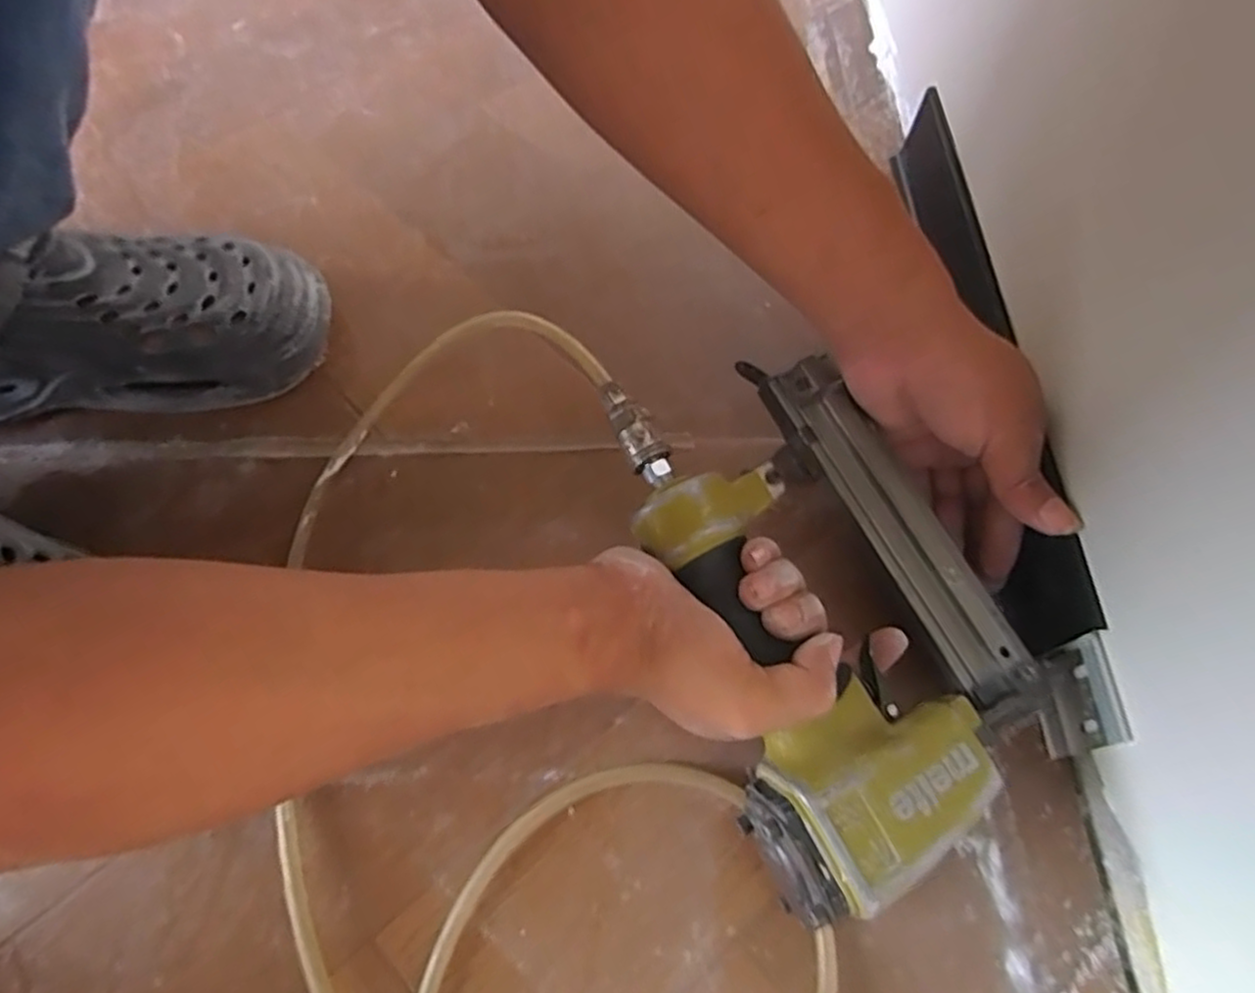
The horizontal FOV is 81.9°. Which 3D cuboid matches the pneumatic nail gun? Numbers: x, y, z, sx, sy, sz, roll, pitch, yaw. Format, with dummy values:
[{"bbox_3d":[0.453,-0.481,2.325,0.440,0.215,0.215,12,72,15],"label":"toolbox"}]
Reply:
[{"bbox_3d":[0.101,0.043,0.362,0.180,0.078,0.243,-25,65,-11],"label":"pneumatic nail gun"}]

